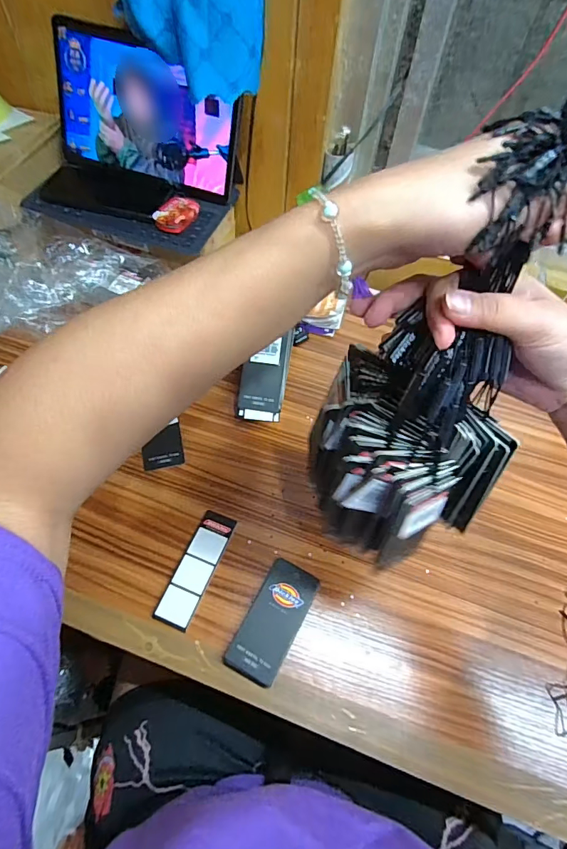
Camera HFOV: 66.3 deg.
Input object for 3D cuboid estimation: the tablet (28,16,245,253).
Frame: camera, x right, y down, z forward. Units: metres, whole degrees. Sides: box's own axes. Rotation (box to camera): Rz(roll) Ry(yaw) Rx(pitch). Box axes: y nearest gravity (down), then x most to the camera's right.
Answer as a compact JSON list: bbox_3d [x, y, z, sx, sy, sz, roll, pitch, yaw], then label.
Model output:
[{"bbox_3d":[-0.217,-0.373,0.582,0.268,0.154,0.181,24,59,11],"label":"tablet"}]

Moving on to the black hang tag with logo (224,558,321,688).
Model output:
[{"bbox_3d":[-0.010,0.195,0.433,0.053,0.016,0.110,25,59,12],"label":"black hang tag with logo"}]

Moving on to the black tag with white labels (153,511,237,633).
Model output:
[{"bbox_3d":[-0.091,0.150,0.460,0.037,0.005,0.122,21,59,7],"label":"black tag with white labels"}]

